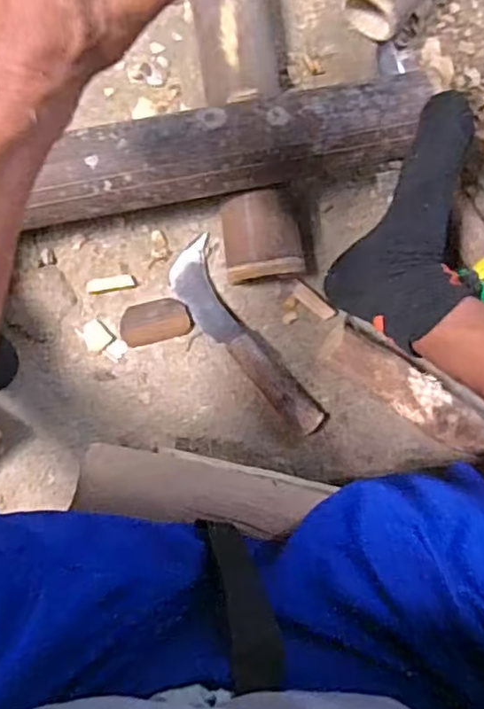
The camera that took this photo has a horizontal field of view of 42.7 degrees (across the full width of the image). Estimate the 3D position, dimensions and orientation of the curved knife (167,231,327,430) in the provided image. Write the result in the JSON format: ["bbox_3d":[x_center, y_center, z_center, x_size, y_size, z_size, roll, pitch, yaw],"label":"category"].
[{"bbox_3d":[0.003,-0.013,0.667,0.059,0.046,0.233,-34,99,-3],"label":"curved knife"}]

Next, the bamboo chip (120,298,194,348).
[{"bbox_3d":[-0.093,-0.035,0.666,0.076,0.013,0.044,-15,96,-7],"label":"bamboo chip"}]

